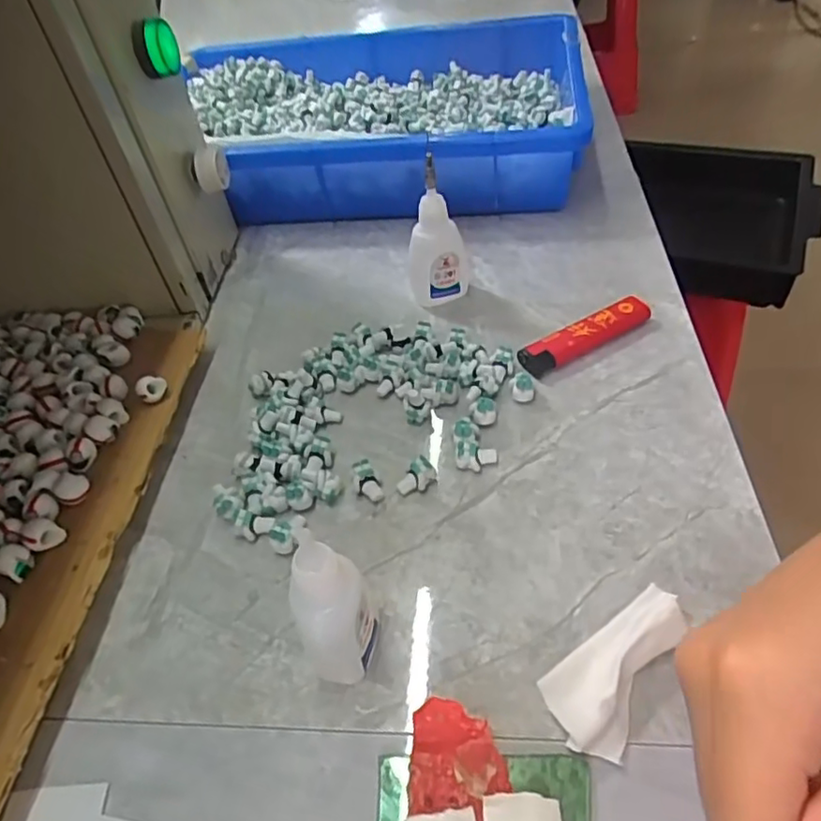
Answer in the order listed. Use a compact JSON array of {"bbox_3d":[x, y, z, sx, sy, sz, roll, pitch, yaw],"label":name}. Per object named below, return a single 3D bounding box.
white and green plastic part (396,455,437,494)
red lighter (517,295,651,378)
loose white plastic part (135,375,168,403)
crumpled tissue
[{"bbox_3d":[0.002,0.030,0.283,0.017,0.015,0.010,-11,47,-6],"label":"white and green plastic part"},{"bbox_3d":[0.096,-0.042,0.335,0.079,0.012,0.018,-25,50,-18],"label":"red lighter"},{"bbox_3d":[-0.137,-0.012,0.325,0.015,0.013,0.008,-32,53,-24],"label":"loose white plastic part"},{"bbox_3d":[0.076,0.089,0.212,0.062,0.019,0.031,-29,51,-21],"label":"crumpled tissue"}]

